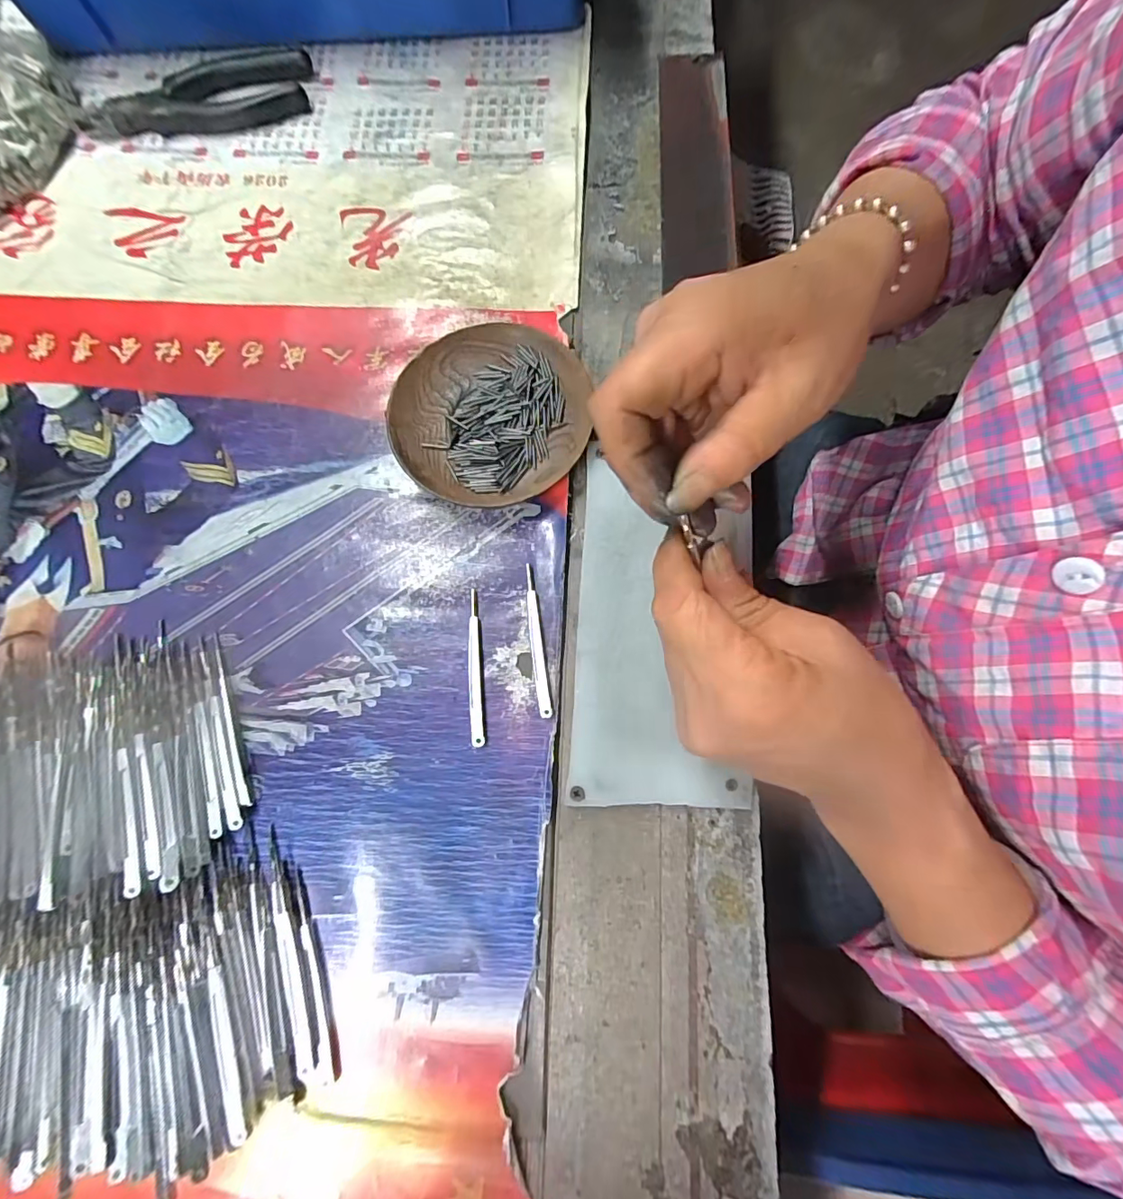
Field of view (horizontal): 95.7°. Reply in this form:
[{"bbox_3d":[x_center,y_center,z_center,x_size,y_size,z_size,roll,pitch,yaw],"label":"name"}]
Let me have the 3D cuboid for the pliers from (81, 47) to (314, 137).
[{"bbox_3d":[-0.261,-0.364,0.369,0.153,0.015,0.060,-10,77,-2],"label":"pliers"}]

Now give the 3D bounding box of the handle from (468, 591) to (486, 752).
[{"bbox_3d":[-0.048,0.036,0.278,0.007,0.005,0.084,-5,77,-1],"label":"handle"}]

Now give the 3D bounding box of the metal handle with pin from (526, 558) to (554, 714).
[{"bbox_3d":[-0.014,0.022,0.280,0.007,0.005,0.083,-9,77,-2],"label":"metal handle with pin"}]

